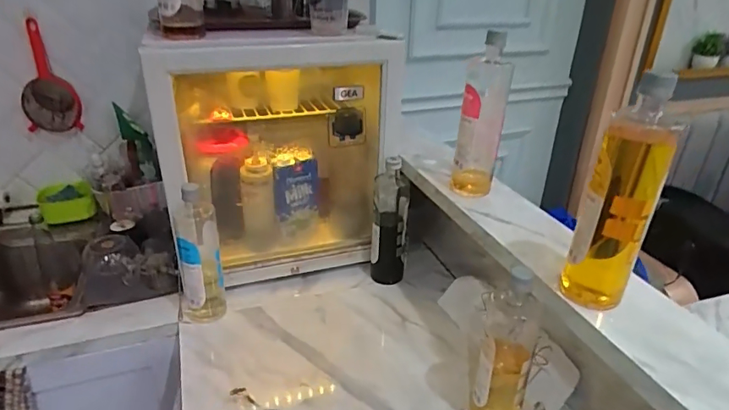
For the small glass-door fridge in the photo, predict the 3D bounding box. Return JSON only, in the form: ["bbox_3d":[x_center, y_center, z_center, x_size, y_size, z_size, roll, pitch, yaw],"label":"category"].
[{"bbox_3d":[-0.195,-0.122,1.050,0.420,0.489,0.386,-6,28,-14],"label":"small glass-door fridge"}]

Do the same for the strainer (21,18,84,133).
[{"bbox_3d":[-0.777,-0.301,1.173,0.120,0.259,0.084,-13,31,-30],"label":"strainer"}]

